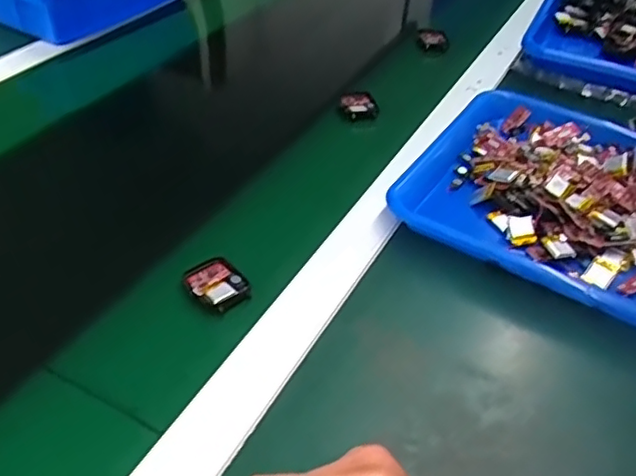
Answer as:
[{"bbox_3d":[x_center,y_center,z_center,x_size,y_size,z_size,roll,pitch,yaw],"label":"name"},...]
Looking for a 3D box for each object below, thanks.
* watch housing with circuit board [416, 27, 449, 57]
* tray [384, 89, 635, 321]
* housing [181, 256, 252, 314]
[{"bbox_3d":[0.147,-0.251,0.814,0.041,0.018,0.046,13,42,10],"label":"watch housing with circuit board"},{"bbox_3d":[0.257,-0.023,0.523,0.341,0.037,0.248,25,45,22],"label":"tray"},{"bbox_3d":[-0.072,0.033,0.452,0.038,0.011,0.041,-25,49,-29],"label":"housing"}]

